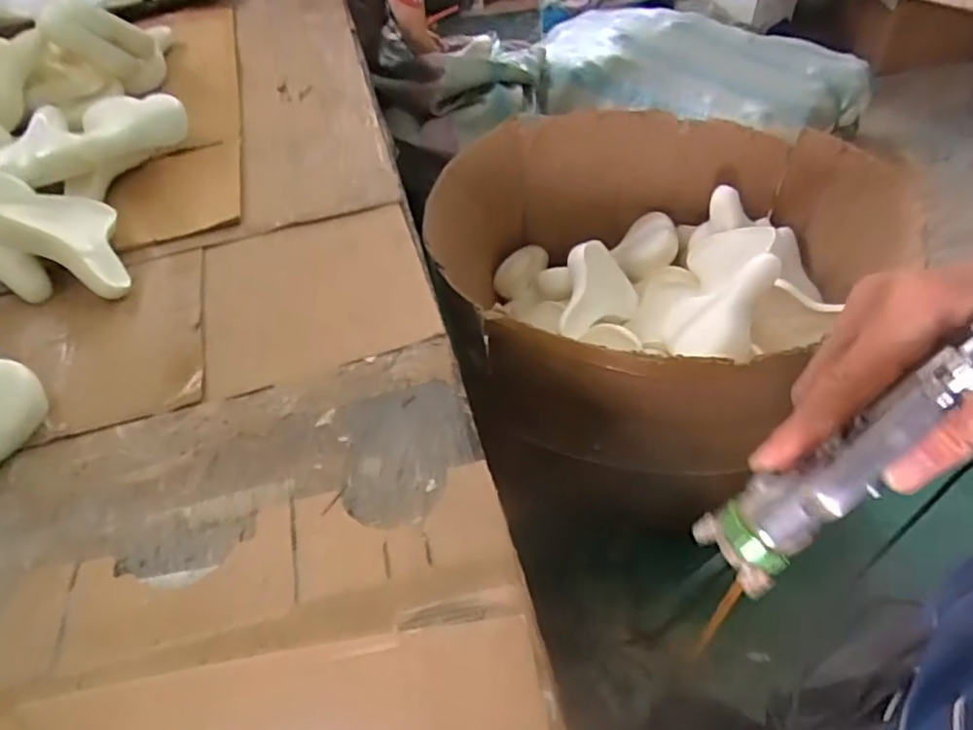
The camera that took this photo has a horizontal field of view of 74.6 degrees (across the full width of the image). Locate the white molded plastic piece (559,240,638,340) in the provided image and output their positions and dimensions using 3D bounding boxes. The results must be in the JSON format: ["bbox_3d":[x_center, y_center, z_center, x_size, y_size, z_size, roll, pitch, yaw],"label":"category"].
[{"bbox_3d":[0.242,-0.172,1.344,0.151,0.074,0.279,4,51,10],"label":"white molded plastic piece"}]

